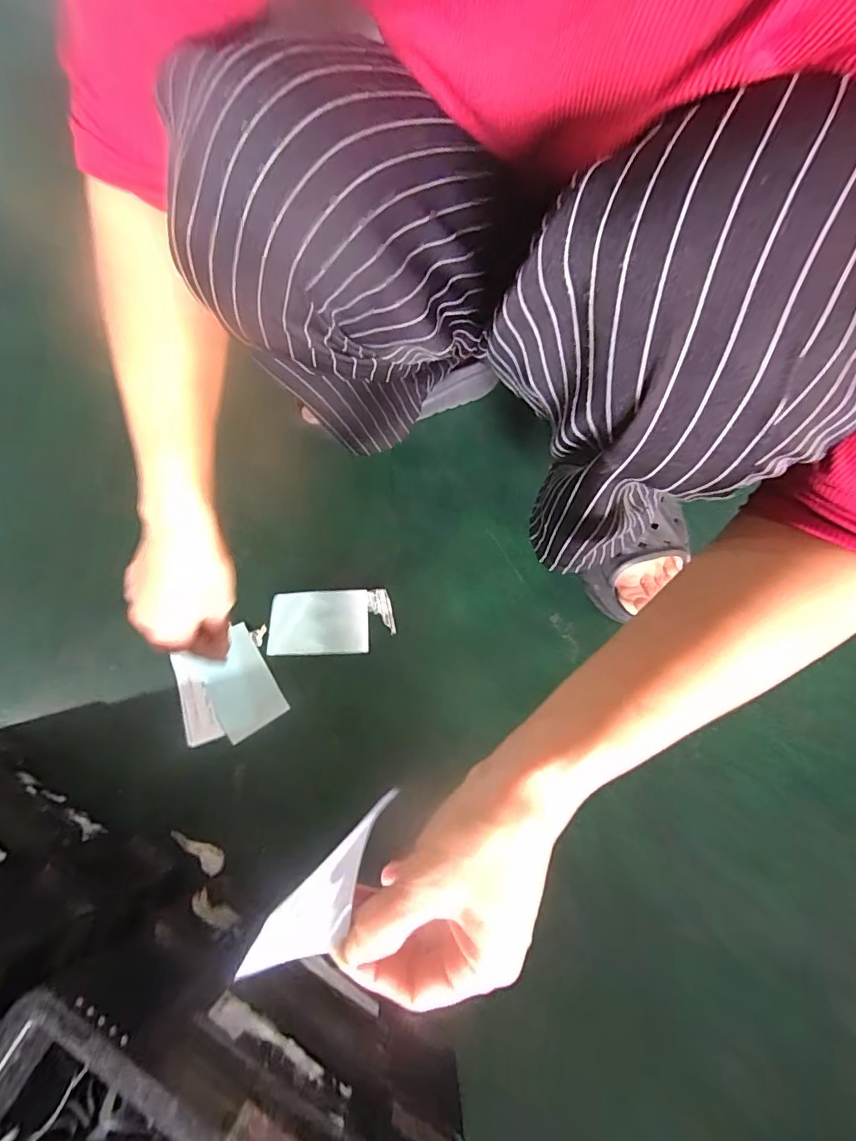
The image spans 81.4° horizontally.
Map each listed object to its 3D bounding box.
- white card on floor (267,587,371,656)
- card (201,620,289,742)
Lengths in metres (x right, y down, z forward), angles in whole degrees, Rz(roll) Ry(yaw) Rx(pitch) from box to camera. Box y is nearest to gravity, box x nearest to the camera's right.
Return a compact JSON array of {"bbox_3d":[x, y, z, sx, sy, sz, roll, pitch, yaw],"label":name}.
[{"bbox_3d":[-0.112,0.053,0.509,0.100,0.007,0.064,-3,80,6],"label":"white card on floor"},{"bbox_3d":[-0.189,0.111,0.498,0.063,0.004,0.103,-31,72,-10],"label":"card"}]

